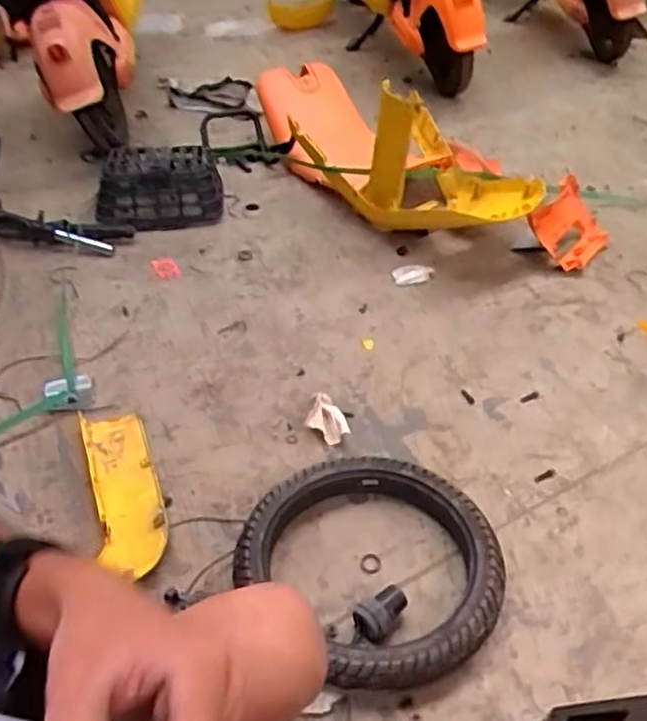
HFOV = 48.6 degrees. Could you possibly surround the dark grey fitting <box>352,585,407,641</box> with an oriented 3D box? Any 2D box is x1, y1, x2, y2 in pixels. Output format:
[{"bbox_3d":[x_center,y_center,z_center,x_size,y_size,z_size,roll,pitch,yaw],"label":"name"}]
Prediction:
[{"bbox_3d":[0.079,0.336,0.952,0.068,0.046,0.048,-25,45,-25],"label":"dark grey fitting"}]

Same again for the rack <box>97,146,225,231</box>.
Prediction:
[{"bbox_3d":[-0.382,-0.414,1.679,0.275,0.122,0.200,-5,40,-4],"label":"rack"}]

